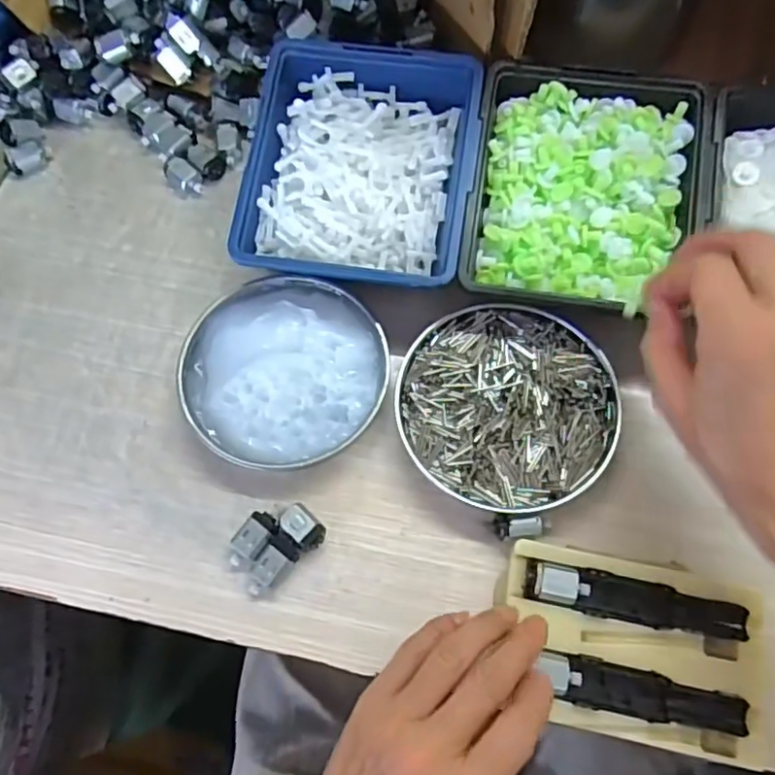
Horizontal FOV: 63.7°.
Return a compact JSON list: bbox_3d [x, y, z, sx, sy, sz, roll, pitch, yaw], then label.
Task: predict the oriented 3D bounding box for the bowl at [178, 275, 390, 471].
[{"bbox_3d":[-0.067,-0.012,0.406,0.131,0.023,0.127,0,69,1],"label":"bowl"}]

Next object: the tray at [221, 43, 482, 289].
[{"bbox_3d":[-0.017,-0.147,0.420,0.145,0.051,0.163,9,69,4],"label":"tray"}]

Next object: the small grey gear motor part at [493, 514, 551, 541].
[{"bbox_3d":[0.080,0.080,0.365,0.032,0.008,0.014,-6,69,-1],"label":"small grey gear motor part"}]

